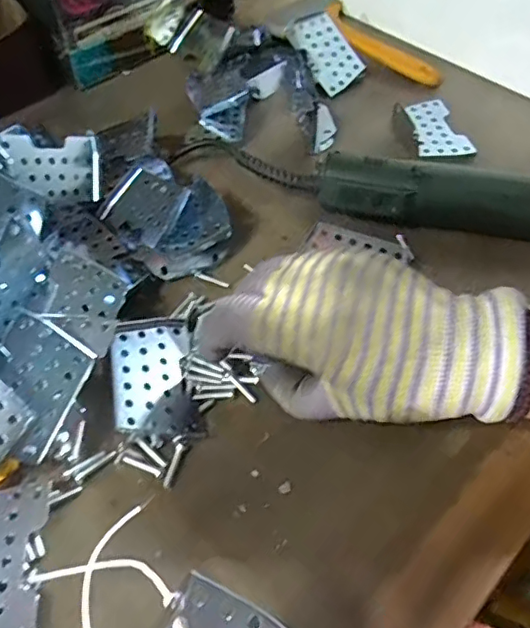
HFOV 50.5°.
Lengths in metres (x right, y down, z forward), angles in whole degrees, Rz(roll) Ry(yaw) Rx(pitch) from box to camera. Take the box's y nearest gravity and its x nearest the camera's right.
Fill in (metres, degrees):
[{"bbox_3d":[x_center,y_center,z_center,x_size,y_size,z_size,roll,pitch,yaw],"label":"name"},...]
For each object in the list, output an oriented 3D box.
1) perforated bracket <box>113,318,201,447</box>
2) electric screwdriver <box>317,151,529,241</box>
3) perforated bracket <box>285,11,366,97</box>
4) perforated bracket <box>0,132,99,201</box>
[{"bbox_3d":[-0.061,0.035,0.308,0.044,0.012,0.070,3,55,-21],"label":"perforated bracket"},{"bbox_3d":[0.158,-0.068,0.374,0.239,0.041,0.035,9,55,5],"label":"electric screwdriver"},{"bbox_3d":[0.052,-0.230,0.490,0.043,0.015,0.076,-35,90,-6],"label":"perforated bracket"},{"bbox_3d":[-0.140,-0.098,0.373,0.006,0.042,0.064,4,12,36],"label":"perforated bracket"}]

